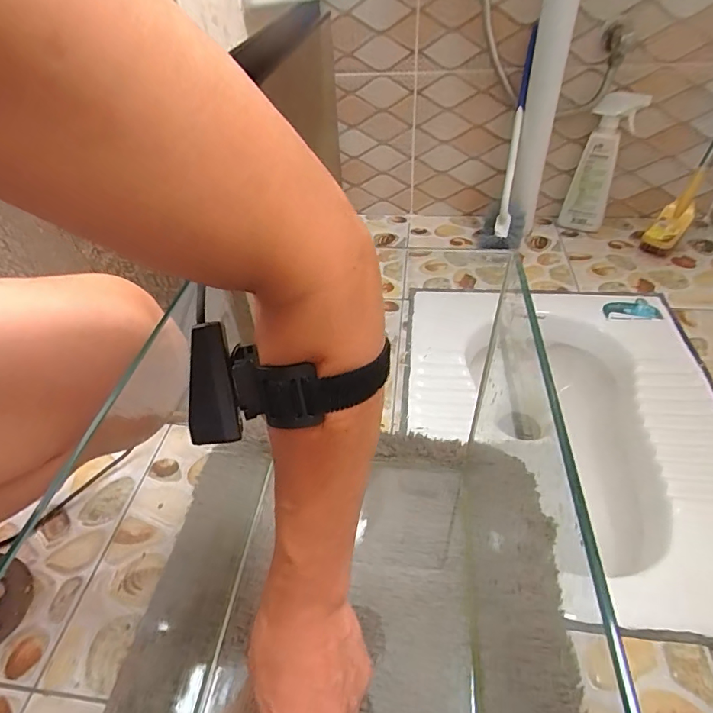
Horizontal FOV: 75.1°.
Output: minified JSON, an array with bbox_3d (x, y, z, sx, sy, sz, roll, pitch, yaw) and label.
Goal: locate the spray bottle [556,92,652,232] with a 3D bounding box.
[{"bbox_3d":[0.450,-0.350,0.866,0.084,0.240,0.054,19,48,22],"label":"spray bottle"}]

